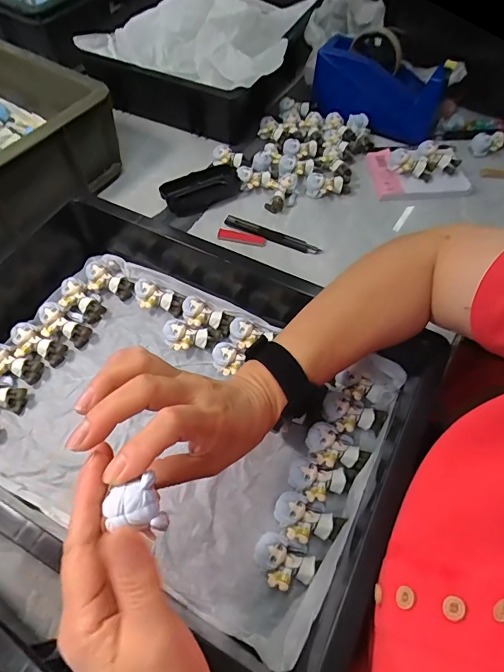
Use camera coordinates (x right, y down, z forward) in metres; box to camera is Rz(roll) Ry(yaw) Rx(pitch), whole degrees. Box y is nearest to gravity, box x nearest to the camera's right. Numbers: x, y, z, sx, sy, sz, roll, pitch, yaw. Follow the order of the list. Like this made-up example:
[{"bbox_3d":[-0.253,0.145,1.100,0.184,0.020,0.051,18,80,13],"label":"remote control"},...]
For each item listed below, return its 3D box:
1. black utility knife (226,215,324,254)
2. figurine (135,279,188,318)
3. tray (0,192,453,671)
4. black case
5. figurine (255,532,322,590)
[{"bbox_3d":[0.027,-0.139,0.570,0.139,0.016,0.016,24,62,13],"label":"black utility knife"},{"bbox_3d":[-0.110,-0.046,0.495,0.063,0.026,0.040,23,62,12],"label":"figurine"},{"bbox_3d":[-0.101,0.046,0.412,0.513,0.090,0.342,25,62,13],"label":"tray"},{"bbox_3d":[-0.074,-0.215,0.603,0.110,0.032,0.052,-24,63,-14],"label":"black case"},{"bbox_3d":[0.028,0.189,0.347,0.052,0.022,0.038,19,61,10],"label":"figurine"}]

